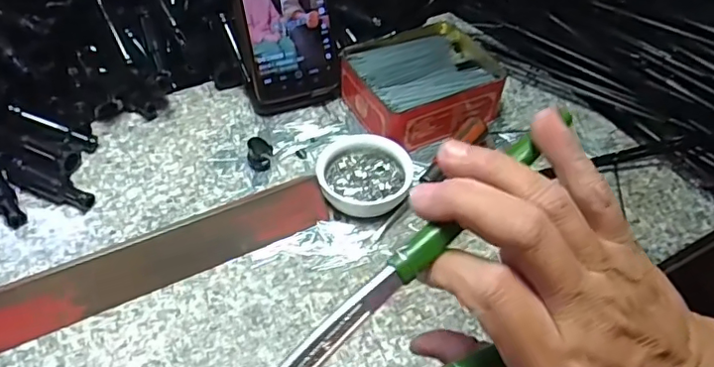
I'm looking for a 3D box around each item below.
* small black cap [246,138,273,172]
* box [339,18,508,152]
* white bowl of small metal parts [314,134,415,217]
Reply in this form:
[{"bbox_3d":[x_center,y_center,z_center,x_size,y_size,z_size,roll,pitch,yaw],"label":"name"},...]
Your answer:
[{"bbox_3d":[-0.079,-0.024,0.453,0.018,0.021,0.020,3,47,0],"label":"small black cap"},{"bbox_3d":[0.058,-0.090,0.502,0.128,0.044,0.111,-21,52,-21],"label":"box"},{"bbox_3d":[0.006,-0.006,0.434,0.071,0.029,0.062,1,47,-3],"label":"white bowl of small metal parts"}]

